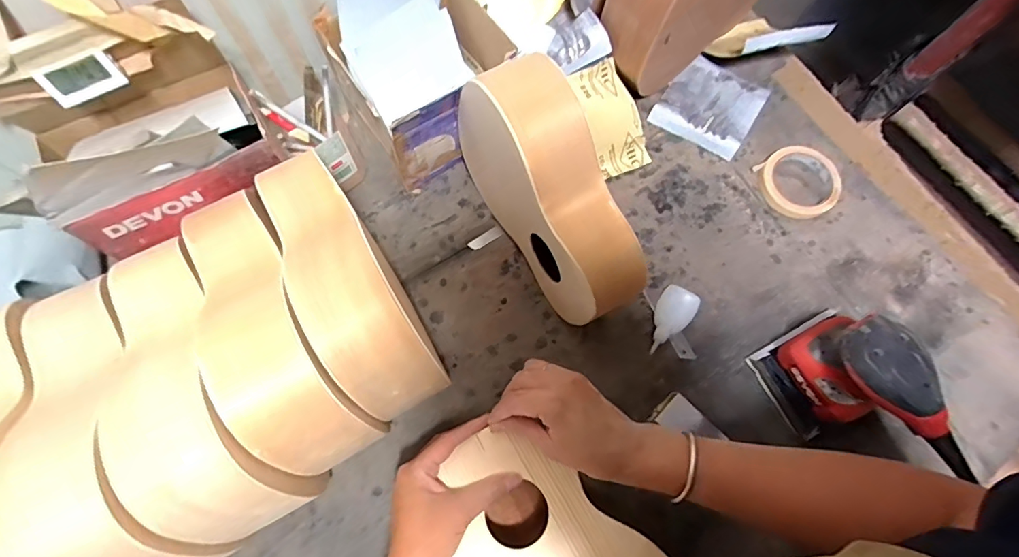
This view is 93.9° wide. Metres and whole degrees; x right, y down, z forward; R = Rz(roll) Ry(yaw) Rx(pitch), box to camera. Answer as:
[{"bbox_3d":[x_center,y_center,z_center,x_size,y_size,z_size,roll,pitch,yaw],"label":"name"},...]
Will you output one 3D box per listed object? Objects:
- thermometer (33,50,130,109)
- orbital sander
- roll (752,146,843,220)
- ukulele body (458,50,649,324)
[{"bbox_3d":[-0.369,-0.174,0.412,0.056,0.035,0.015,-29,55,-11],"label":"thermometer"},{"bbox_3d":[0.367,0.123,0.496,0.098,0.129,0.159,-27,75,-10],"label":"orbital sander"},{"bbox_3d":[0.389,-0.128,0.635,0.103,0.027,0.095,1,72,-2],"label":"roll"},{"bbox_3d":[0.043,-0.083,0.503,0.070,0.209,0.260,-30,76,-11],"label":"ukulele body"}]

